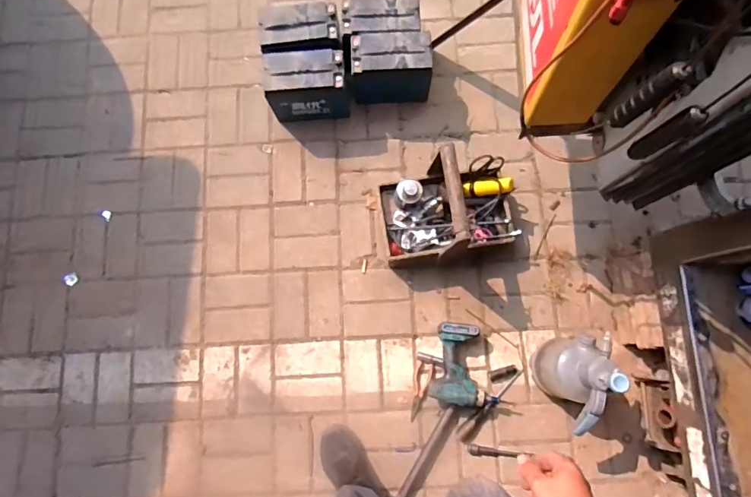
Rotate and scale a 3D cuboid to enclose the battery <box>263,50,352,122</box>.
[{"bbox_3d":[-0.191,-0.460,1.259,0.225,0.184,0.131,-8,79,0],"label":"battery"}]

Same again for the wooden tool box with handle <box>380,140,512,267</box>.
[{"bbox_3d":[0.189,-0.103,1.118,0.339,0.224,0.240,-7,79,0],"label":"wooden tool box with handle"}]

